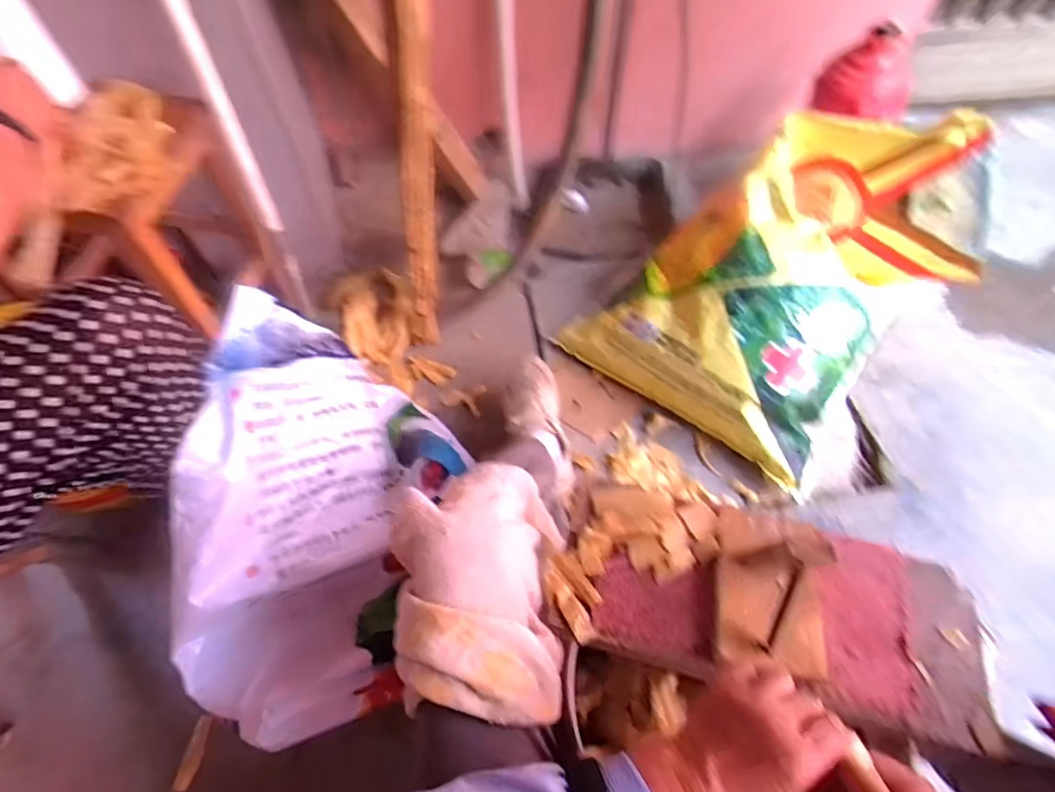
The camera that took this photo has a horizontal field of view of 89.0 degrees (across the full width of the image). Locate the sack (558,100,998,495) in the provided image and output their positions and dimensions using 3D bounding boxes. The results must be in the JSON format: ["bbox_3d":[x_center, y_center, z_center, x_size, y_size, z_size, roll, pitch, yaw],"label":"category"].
[{"bbox_3d":[0.419,-0.219,0.901,0.439,0.368,0.511,38,67,19],"label":"sack"}]

